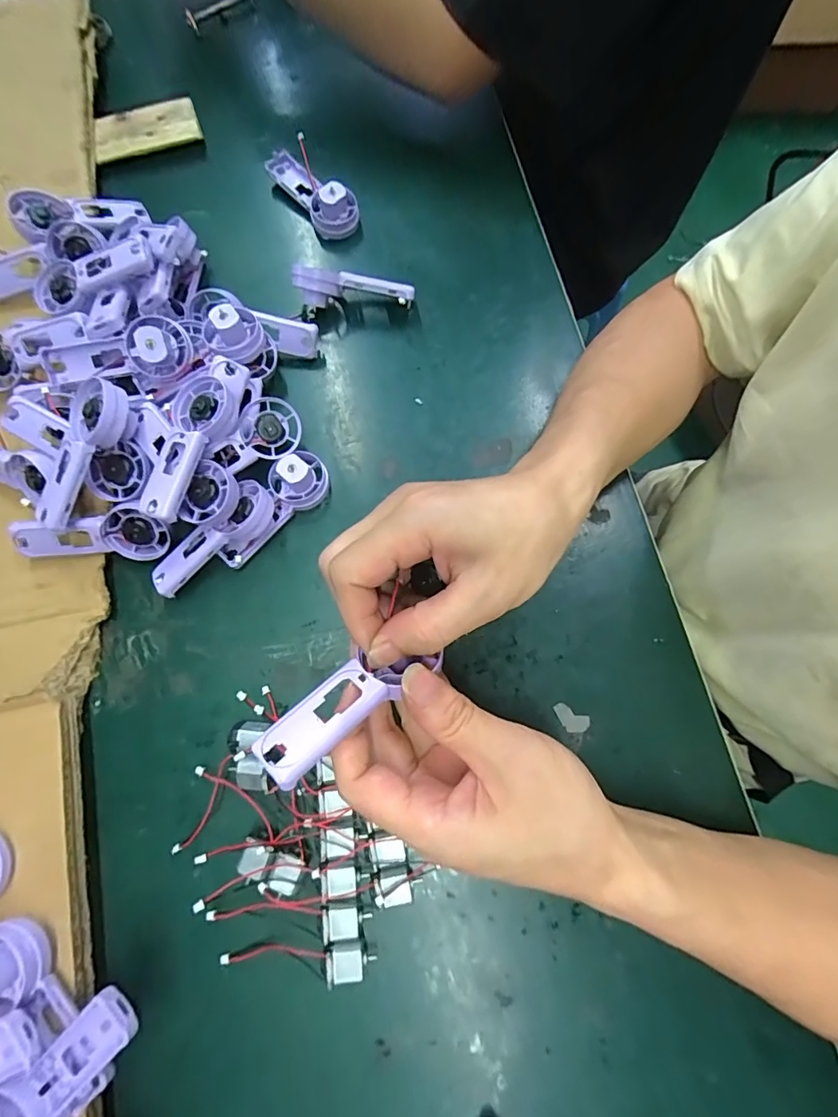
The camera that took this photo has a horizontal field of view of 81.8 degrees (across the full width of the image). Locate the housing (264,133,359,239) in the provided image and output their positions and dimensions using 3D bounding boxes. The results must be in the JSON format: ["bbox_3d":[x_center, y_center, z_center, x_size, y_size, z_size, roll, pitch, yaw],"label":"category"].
[{"bbox_3d":[-0.086,-0.304,0.397,0.036,0.035,0.087,-39,78,-9],"label":"housing"}]

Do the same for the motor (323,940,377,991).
[{"bbox_3d":[-0.038,0.219,0.264,0.027,0.012,0.019,-9,75,-1],"label":"motor"}]

